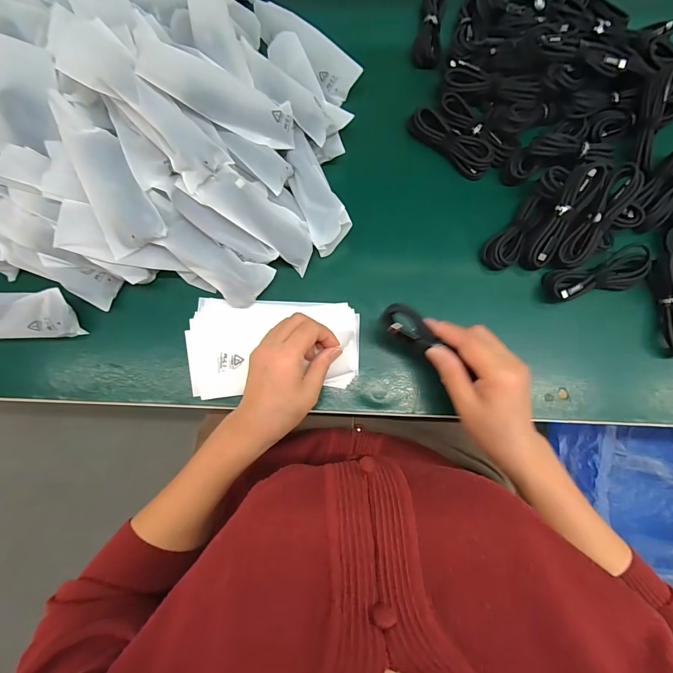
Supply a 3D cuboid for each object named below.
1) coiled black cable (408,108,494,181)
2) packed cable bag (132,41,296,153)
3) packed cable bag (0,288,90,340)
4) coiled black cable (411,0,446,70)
[{"bbox_3d":[0.136,-0.231,0.411,0.106,0.020,0.035,37,84,4],"label":"coiled black cable"},{"bbox_3d":[-0.106,-0.227,0.336,0.146,0.013,0.046,2,124,-35],"label":"packed cable bag"},{"bbox_3d":[-0.349,-0.020,0.359,0.153,0.039,0.052,2,82,0],"label":"packed cable bag"},{"bbox_3d":[0.117,-0.387,0.433,0.032,0.020,0.100,9,82,1],"label":"coiled black cable"}]

